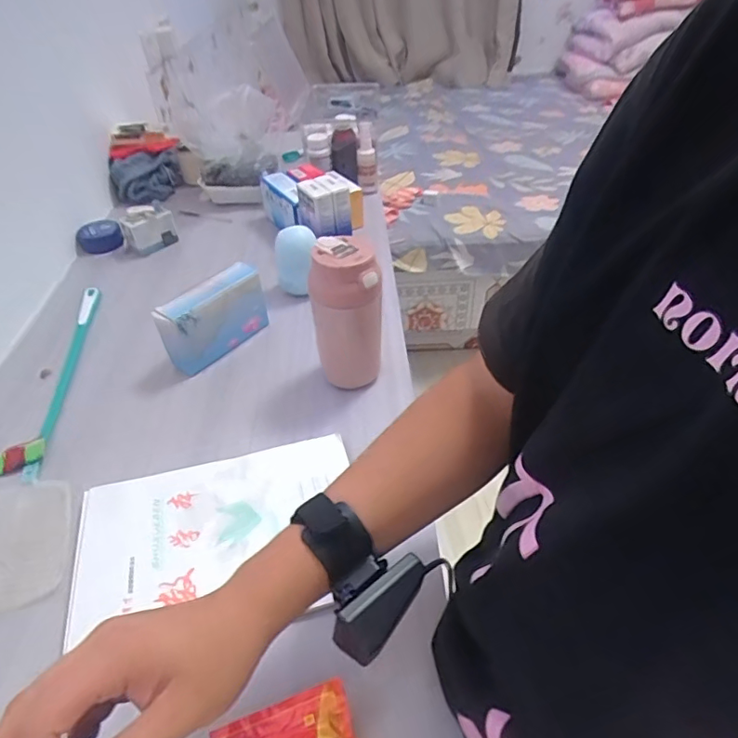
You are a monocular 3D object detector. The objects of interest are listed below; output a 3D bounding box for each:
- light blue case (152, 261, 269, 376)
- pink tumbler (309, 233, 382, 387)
[{"bbox_3d":[-0.198,-0.068,0.671,0.035,0.095,0.154,23,47,26],"label":"light blue case"},{"bbox_3d":[-0.023,-0.059,0.592,0.075,0.159,0.074,-2,41,0],"label":"pink tumbler"}]

